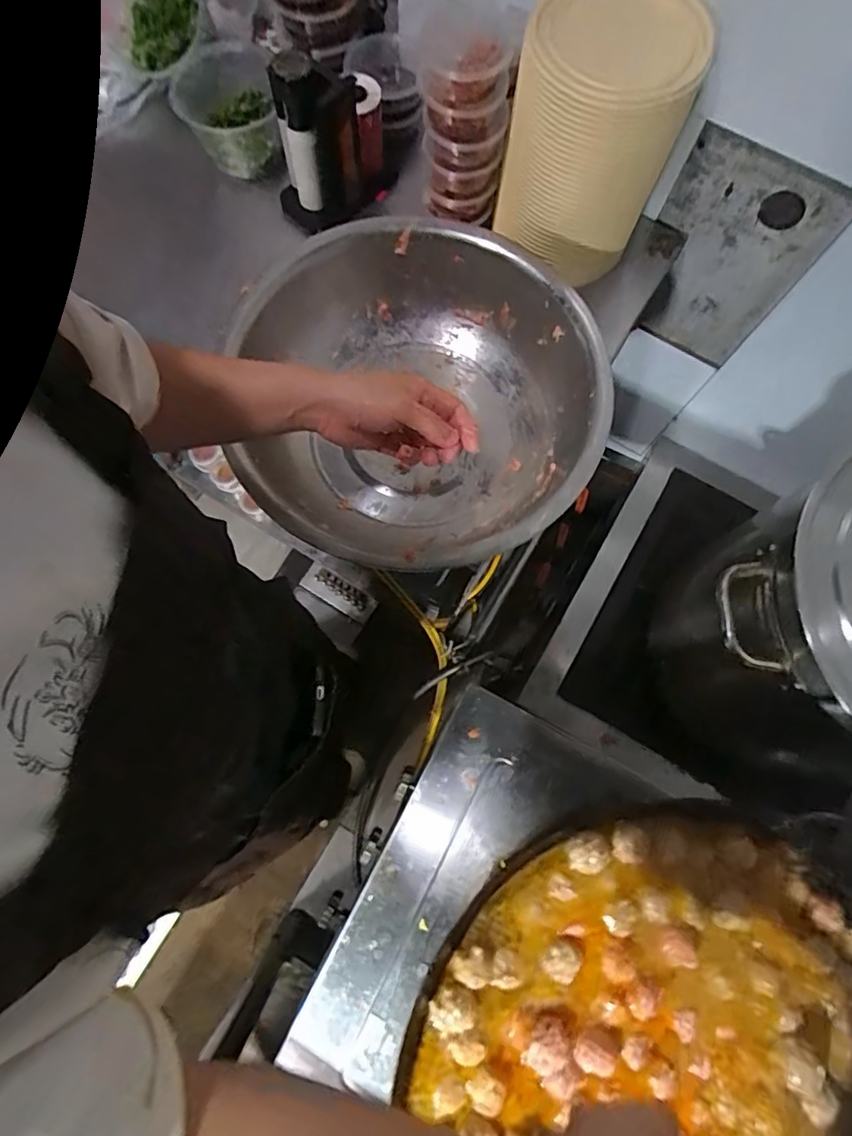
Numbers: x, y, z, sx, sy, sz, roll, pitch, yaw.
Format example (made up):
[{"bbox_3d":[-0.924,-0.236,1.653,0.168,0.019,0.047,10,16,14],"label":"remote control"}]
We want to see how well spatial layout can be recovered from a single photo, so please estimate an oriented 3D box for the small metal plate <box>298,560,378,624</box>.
[{"bbox_3d":[-0.208,0.058,1.329,0.184,0.012,0.073,31,92,5],"label":"small metal plate"}]

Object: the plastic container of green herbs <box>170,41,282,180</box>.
[{"bbox_3d":[-0.248,-0.581,0.709,0.123,0.069,0.135,-7,75,-3],"label":"plastic container of green herbs"}]

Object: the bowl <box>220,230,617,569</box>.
[{"bbox_3d":[-0.004,-0.173,0.595,0.357,0.113,0.365,0,75,-1],"label":"bowl"}]

